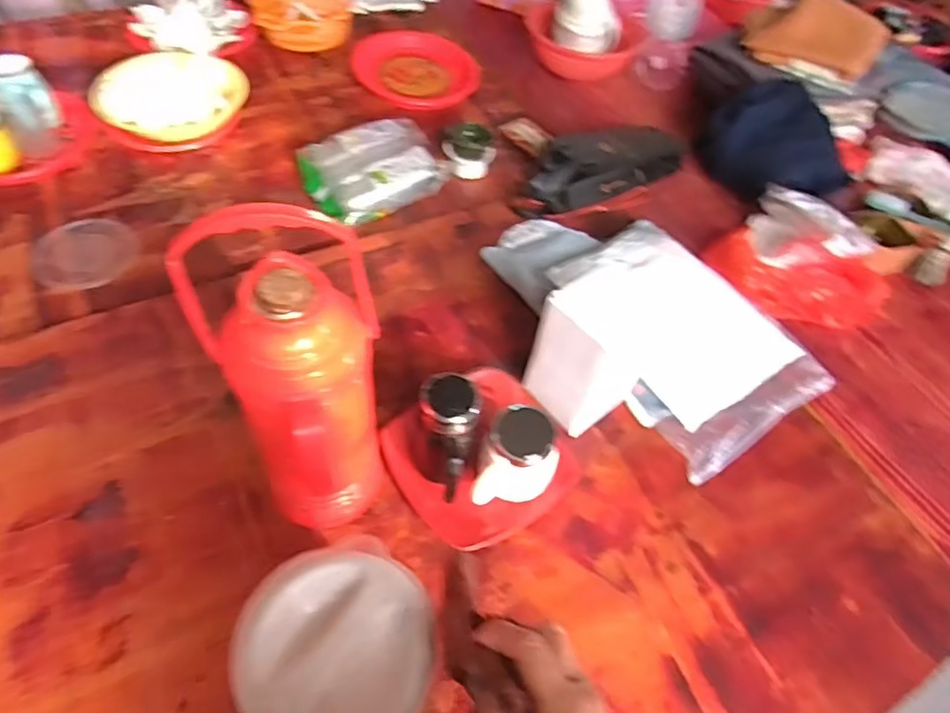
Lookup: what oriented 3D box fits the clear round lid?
[{"bbox_3d":[-0.608,-0.161,0.948,0.140,0.019,0.136,3,54,-4],"label":"clear round lid"}]

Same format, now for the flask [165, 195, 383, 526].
[{"bbox_3d":[-0.153,0.048,0.595,0.138,0.406,0.134,-25,60,-21],"label":"flask"}]

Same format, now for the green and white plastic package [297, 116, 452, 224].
[{"bbox_3d":[-0.186,-0.339,1.081,0.232,0.066,0.189,-31,63,-25],"label":"green and white plastic package"}]

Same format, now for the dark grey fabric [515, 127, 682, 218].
[{"bbox_3d":[0.229,-0.361,1.107,0.334,0.113,0.111,-27,61,-22],"label":"dark grey fabric"}]

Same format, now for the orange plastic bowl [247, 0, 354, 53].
[{"bbox_3d":[-0.392,-0.786,1.379,0.220,0.071,0.227,3,54,-4],"label":"orange plastic bowl"}]

